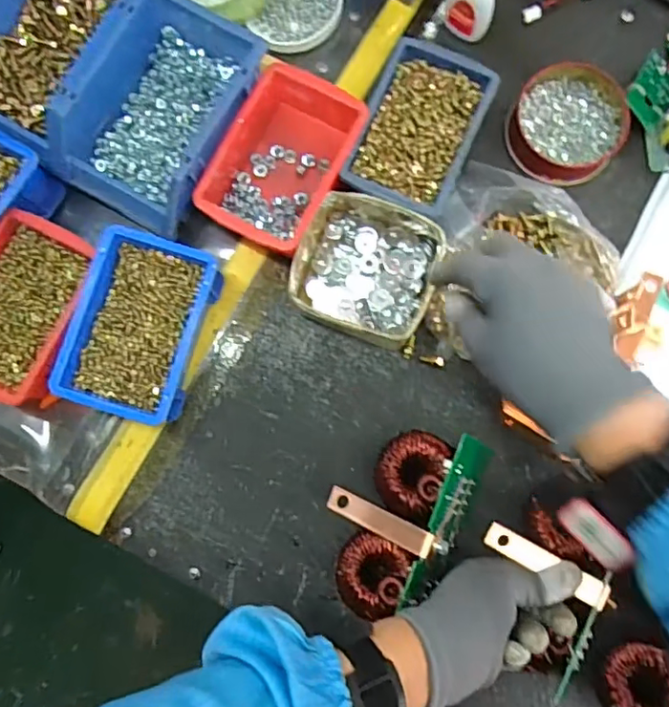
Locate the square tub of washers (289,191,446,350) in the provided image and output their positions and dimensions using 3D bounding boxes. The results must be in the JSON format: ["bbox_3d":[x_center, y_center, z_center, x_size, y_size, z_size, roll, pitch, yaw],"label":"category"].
[{"bbox_3d":[0.027,-0.074,0.493,0.113,0.050,0.112,20,85,3],"label":"square tub of washers"}]

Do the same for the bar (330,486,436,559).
[{"bbox_3d":[0.035,0.129,0.434,0.087,0.011,0.021,21,84,27],"label":"bar"}]

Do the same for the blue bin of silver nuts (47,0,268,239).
[{"bbox_3d":[-0.151,-0.214,0.498,0.130,0.063,0.186,29,85,4],"label":"blue bin of silver nuts"}]

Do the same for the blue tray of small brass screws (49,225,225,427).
[{"bbox_3d":[-0.162,-0.022,0.482,0.097,0.055,0.147,16,85,2],"label":"blue tray of small brass screws"}]

